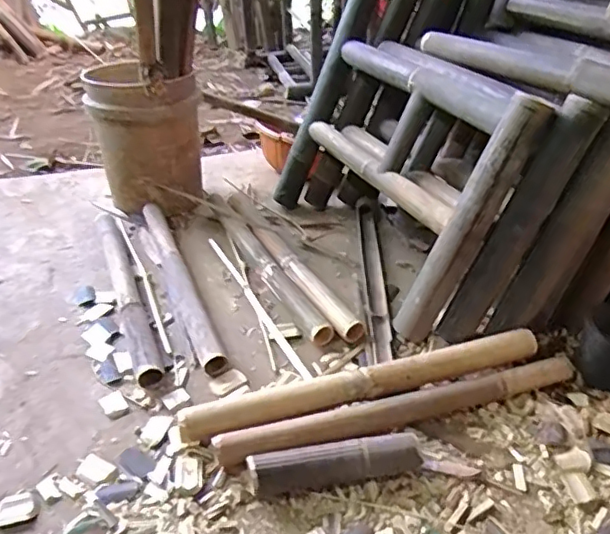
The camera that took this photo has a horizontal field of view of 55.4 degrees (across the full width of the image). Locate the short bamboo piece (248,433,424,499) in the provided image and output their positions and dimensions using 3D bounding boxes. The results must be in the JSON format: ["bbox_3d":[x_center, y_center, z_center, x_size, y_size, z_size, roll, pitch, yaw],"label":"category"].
[{"bbox_3d":[0.049,0.297,0.888,0.263,0.048,0.055,-5,35,-8],"label":"short bamboo piece"}]

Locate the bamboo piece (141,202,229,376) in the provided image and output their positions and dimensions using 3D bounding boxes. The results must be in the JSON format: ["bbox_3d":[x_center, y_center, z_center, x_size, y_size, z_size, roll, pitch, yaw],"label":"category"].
[{"bbox_3d":[-0.292,0.020,1.326,0.057,0.052,0.619,-14,37,-19],"label":"bamboo piece"}]

